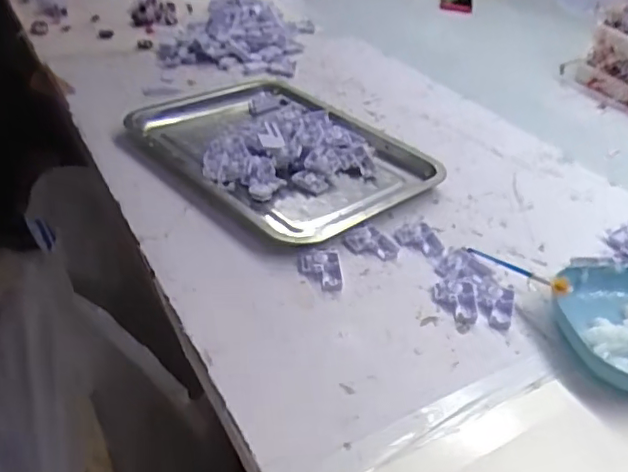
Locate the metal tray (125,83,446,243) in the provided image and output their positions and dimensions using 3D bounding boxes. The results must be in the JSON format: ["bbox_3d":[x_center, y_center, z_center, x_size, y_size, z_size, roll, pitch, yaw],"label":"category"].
[{"bbox_3d":[-0.049,-0.125,0.733,0.256,0.028,0.378,-27,48,-37],"label":"metal tray"}]

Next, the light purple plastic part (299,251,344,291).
[{"bbox_3d":[0.006,0.032,0.554,0.037,0.011,0.046,1,37,-8],"label":"light purple plastic part"}]

